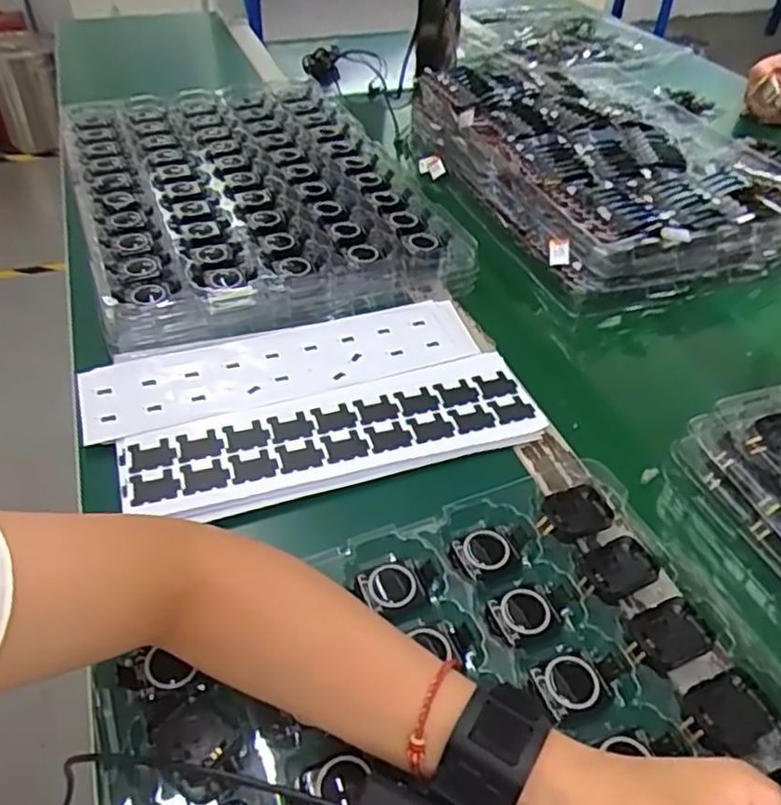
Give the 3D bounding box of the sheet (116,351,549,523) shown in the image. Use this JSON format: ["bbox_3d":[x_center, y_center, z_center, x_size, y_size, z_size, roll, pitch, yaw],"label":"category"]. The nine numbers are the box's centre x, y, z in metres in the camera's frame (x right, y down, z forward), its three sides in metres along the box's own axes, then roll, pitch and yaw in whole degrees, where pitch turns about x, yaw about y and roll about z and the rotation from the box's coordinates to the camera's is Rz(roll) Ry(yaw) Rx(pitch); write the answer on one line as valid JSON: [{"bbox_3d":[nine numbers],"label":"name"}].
[{"bbox_3d":[-0.036,0.022,0.496,0.298,0.007,0.089,-13,45,-17],"label":"sheet"}]

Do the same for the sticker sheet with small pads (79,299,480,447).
[{"bbox_3d":[-0.082,-0.034,0.558,0.314,0.004,0.092,-14,45,-17],"label":"sticker sheet with small pads"}]

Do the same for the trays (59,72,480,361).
[{"bbox_3d":[-0.152,-0.227,0.724,0.331,0.054,0.438,-15,45,-18],"label":"trays"}]

